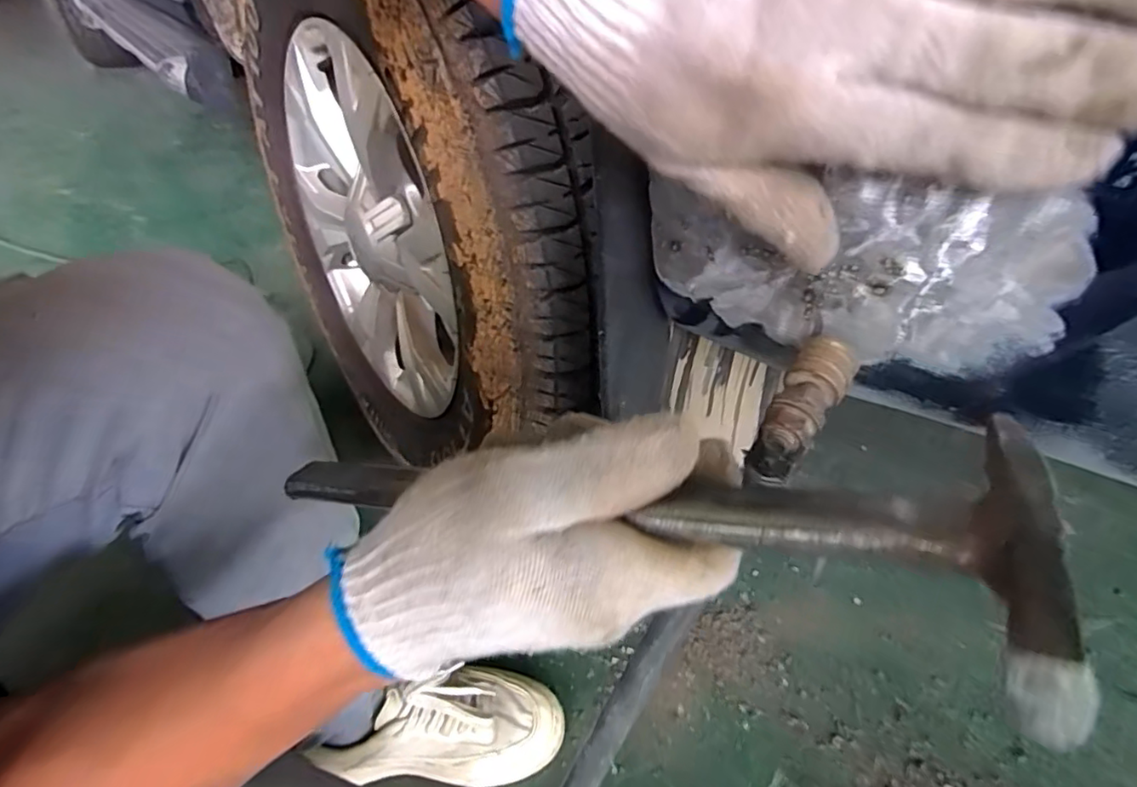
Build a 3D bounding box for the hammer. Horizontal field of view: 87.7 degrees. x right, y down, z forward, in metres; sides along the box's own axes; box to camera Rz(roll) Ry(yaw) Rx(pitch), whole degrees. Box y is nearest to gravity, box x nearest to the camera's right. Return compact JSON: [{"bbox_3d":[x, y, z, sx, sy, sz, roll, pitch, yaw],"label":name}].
[{"bbox_3d":[-0.008,0.039,0.220,0.295,0.020,0.084,-1,32,33],"label":"hammer"}]

